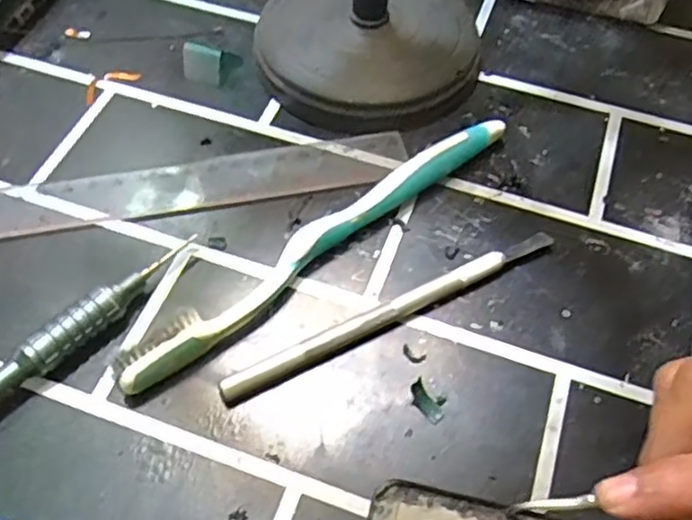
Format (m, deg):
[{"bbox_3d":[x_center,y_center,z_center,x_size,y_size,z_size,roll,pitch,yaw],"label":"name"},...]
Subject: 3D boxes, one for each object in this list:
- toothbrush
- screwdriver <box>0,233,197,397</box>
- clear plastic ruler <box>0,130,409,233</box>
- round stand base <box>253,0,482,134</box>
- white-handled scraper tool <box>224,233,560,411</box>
[{"bbox_3d":[-0.006,-0.007,0.266,0.182,0.017,0.015,-34,63,-22],"label":"toothbrush"},{"bbox_3d":[-0.098,0.026,0.244,0.014,0.017,0.106,36,61,20],"label":"screwdriver"},{"bbox_3d":[-0.111,-0.027,0.286,0.273,0.004,0.034,-9,56,-6],"label":"clear plastic ruler"},{"bbox_3d":[0.010,-0.101,0.326,0.101,0.024,0.094,1,56,-2],"label":"round stand base"},{"bbox_3d":[0.019,0.018,0.256,0.139,0.008,0.009,-24,60,-17],"label":"white-handled scraper tool"}]

